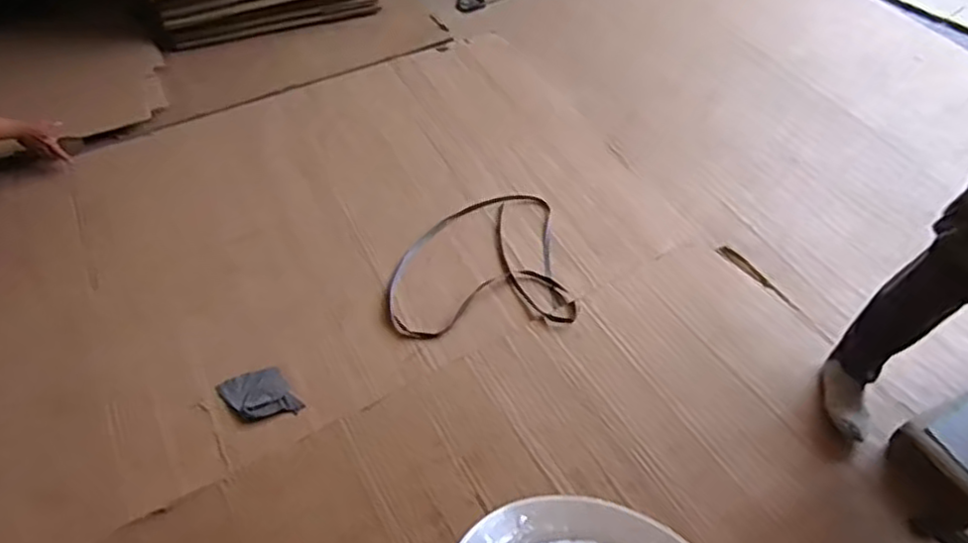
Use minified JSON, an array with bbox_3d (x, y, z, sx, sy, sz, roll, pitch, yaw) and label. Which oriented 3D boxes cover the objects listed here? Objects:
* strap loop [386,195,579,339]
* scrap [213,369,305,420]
[{"bbox_3d":[-0.021,-0.031,1.784,0.461,0.026,0.431,-6,50,-4],"label":"strap loop"},{"bbox_3d":[-0.506,0.276,1.549,0.184,0.031,0.115,-7,50,-5],"label":"scrap"}]

